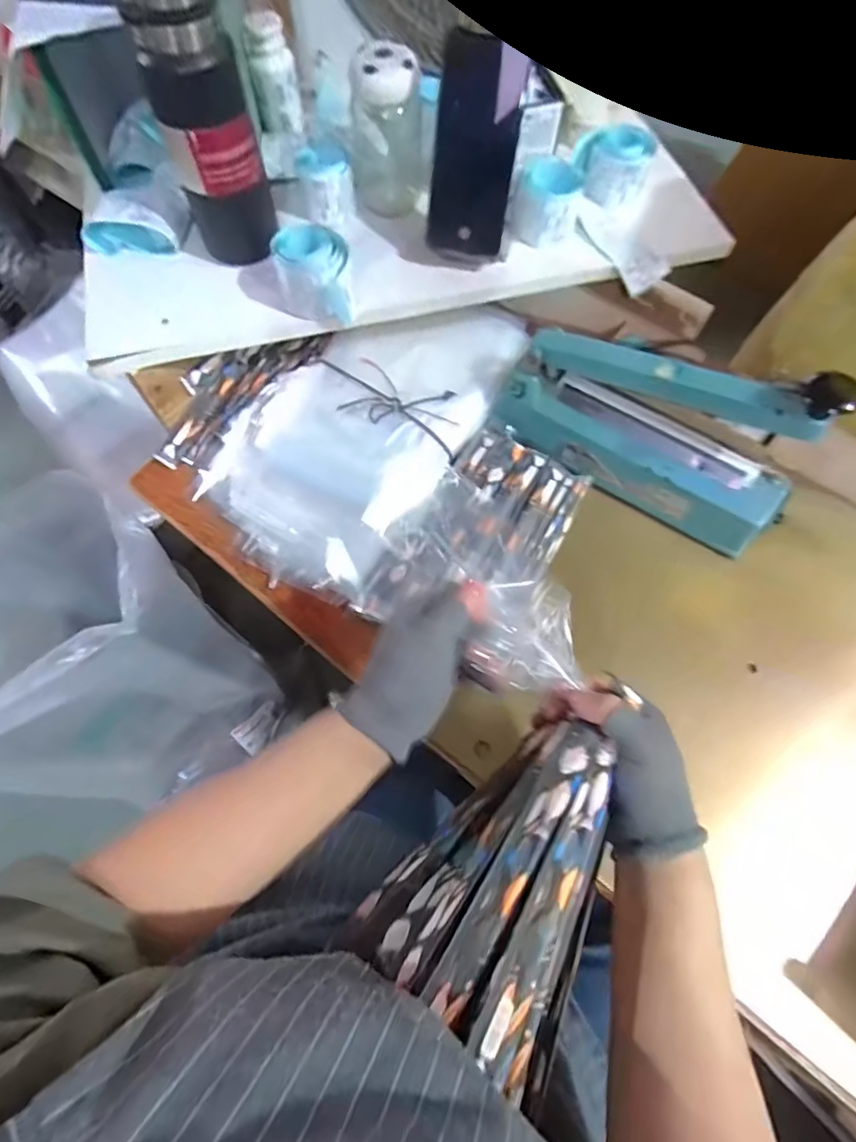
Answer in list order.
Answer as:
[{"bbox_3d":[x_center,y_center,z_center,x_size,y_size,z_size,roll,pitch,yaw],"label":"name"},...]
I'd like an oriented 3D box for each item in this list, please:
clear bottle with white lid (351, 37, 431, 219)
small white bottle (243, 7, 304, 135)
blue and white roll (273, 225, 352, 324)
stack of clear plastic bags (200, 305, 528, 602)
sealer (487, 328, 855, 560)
[{"bbox_3d":[-0.045,-0.450,0.549,0.077,0.148,0.083,-8,67,-3],"label":"clear bottle with white lid"},{"bbox_3d":[-0.169,-0.546,0.585,0.049,0.093,0.042,-10,67,-4],"label":"small white bottle"},{"bbox_3d":[-0.116,-0.288,0.519,0.073,0.058,0.076,-15,68,-6],"label":"blue and white roll"},{"bbox_3d":[-0.068,-0.176,0.596,0.233,0.057,0.406,31,70,12],"label":"stack of clear plastic bags"},{"bbox_3d":[0.215,-0.146,0.517,0.300,0.173,0.067,31,70,12],"label":"sealer"}]

